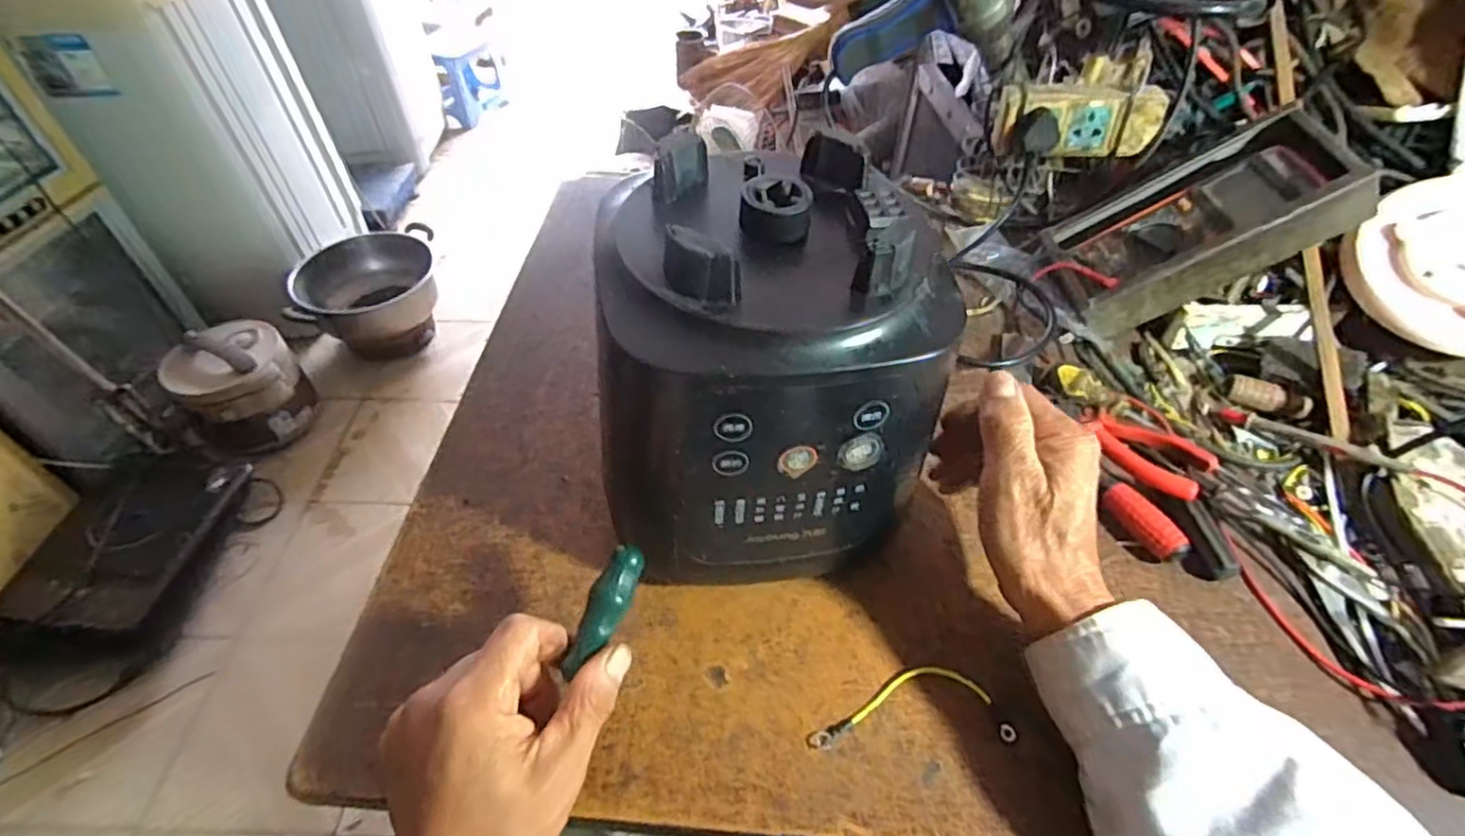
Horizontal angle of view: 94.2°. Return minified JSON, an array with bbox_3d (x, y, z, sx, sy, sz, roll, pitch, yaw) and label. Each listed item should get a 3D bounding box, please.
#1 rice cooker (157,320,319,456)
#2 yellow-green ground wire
[{"bbox_3d":[-1.019,-0.042,1.448,0.205,0.236,0.230,34,56,27],"label":"rice cooker"},{"bbox_3d":[0.096,0.158,0.375,0.109,0.006,0.040,-2,48,-2],"label":"yellow-green ground wire"}]

